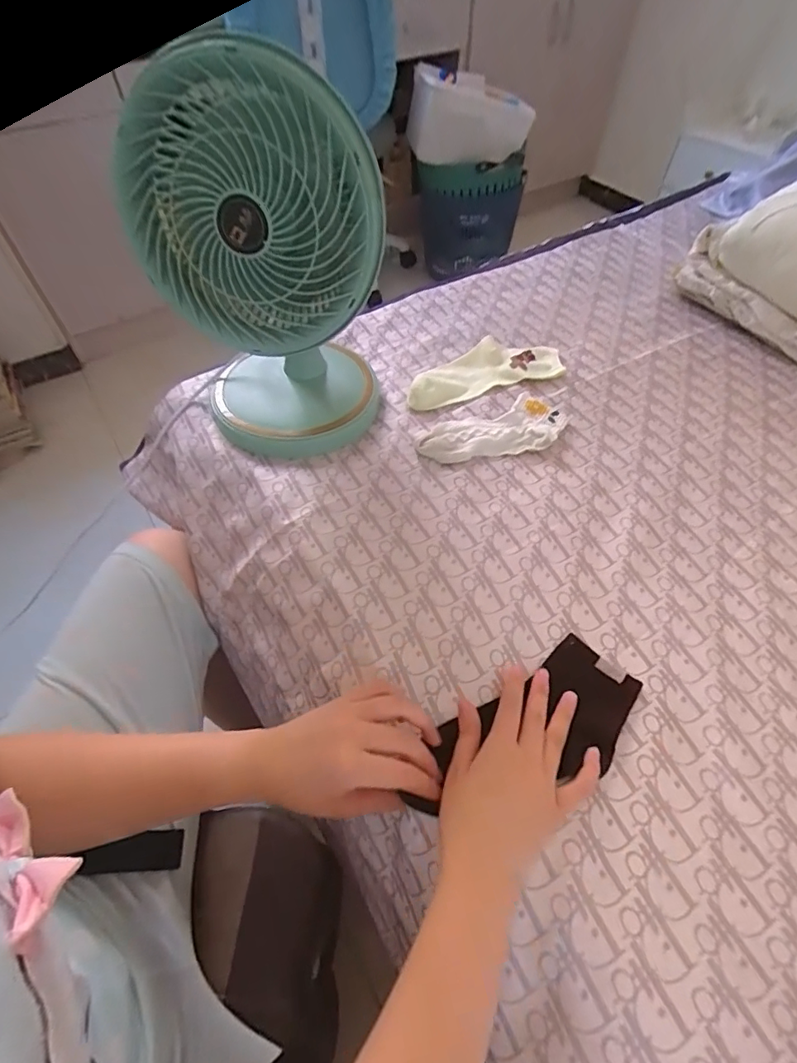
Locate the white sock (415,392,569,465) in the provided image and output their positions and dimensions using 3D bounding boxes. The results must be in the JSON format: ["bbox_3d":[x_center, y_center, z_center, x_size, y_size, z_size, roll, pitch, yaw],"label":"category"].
[{"bbox_3d":[0.118,-0.126,0.612,0.193,0.013,0.083,-12,56,-7],"label":"white sock"}]

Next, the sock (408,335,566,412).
[{"bbox_3d":[0.115,-0.223,0.677,0.223,0.023,0.081,-17,57,-10],"label":"sock"}]

